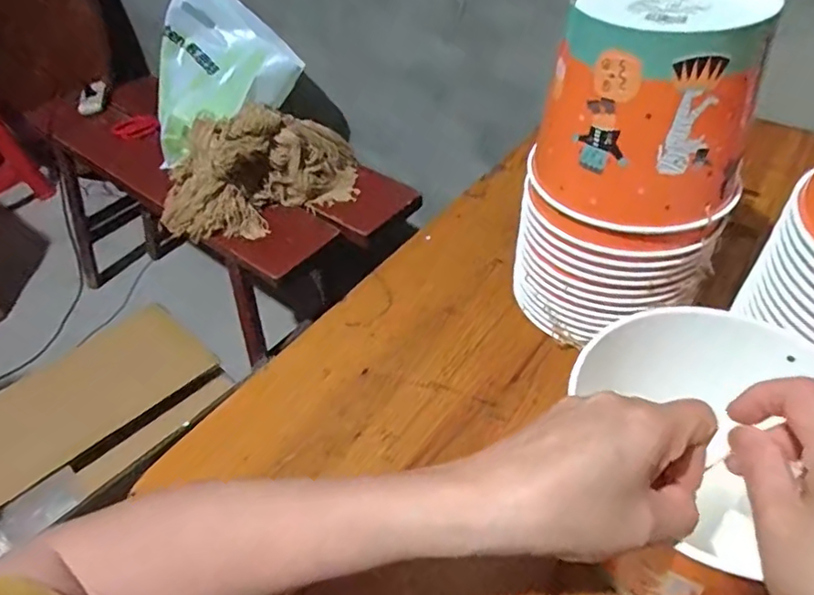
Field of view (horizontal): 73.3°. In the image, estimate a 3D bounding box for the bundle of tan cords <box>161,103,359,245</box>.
[{"bbox_3d":[-0.271,-0.233,0.996,0.367,0.180,0.146,-19,47,-14],"label":"bundle of tan cords"}]

